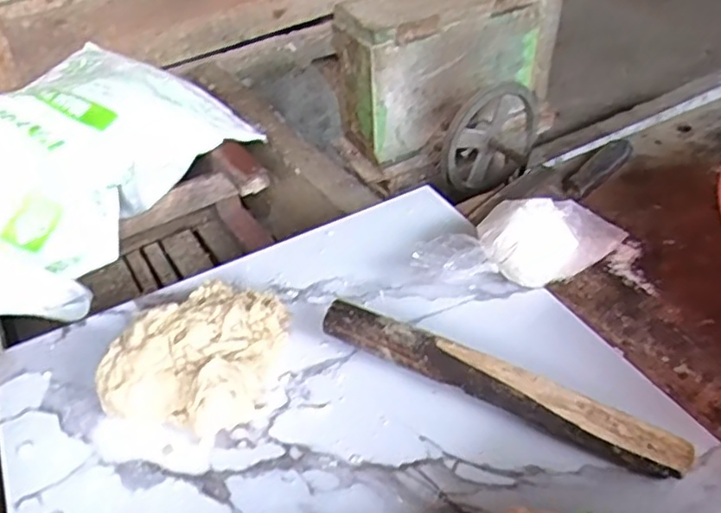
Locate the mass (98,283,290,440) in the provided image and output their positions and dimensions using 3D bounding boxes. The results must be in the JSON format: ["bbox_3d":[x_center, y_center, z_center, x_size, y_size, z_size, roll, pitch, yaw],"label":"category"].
[{"bbox_3d":[-0.141,0.079,0.567,0.134,0.061,0.148,9,42,13],"label":"mass"}]

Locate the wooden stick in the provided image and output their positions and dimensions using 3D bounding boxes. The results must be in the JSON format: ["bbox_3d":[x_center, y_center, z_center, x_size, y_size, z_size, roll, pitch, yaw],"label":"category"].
[{"bbox_3d":[0.104,0.105,0.528,0.300,0.034,0.033,21,46,25],"label":"wooden stick"}]

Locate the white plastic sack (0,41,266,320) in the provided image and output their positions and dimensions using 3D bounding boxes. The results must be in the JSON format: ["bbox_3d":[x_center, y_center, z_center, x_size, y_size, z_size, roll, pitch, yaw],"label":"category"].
[{"bbox_3d":[-0.502,-0.132,1.050,0.402,0.206,0.640,14,43,18],"label":"white plastic sack"}]

